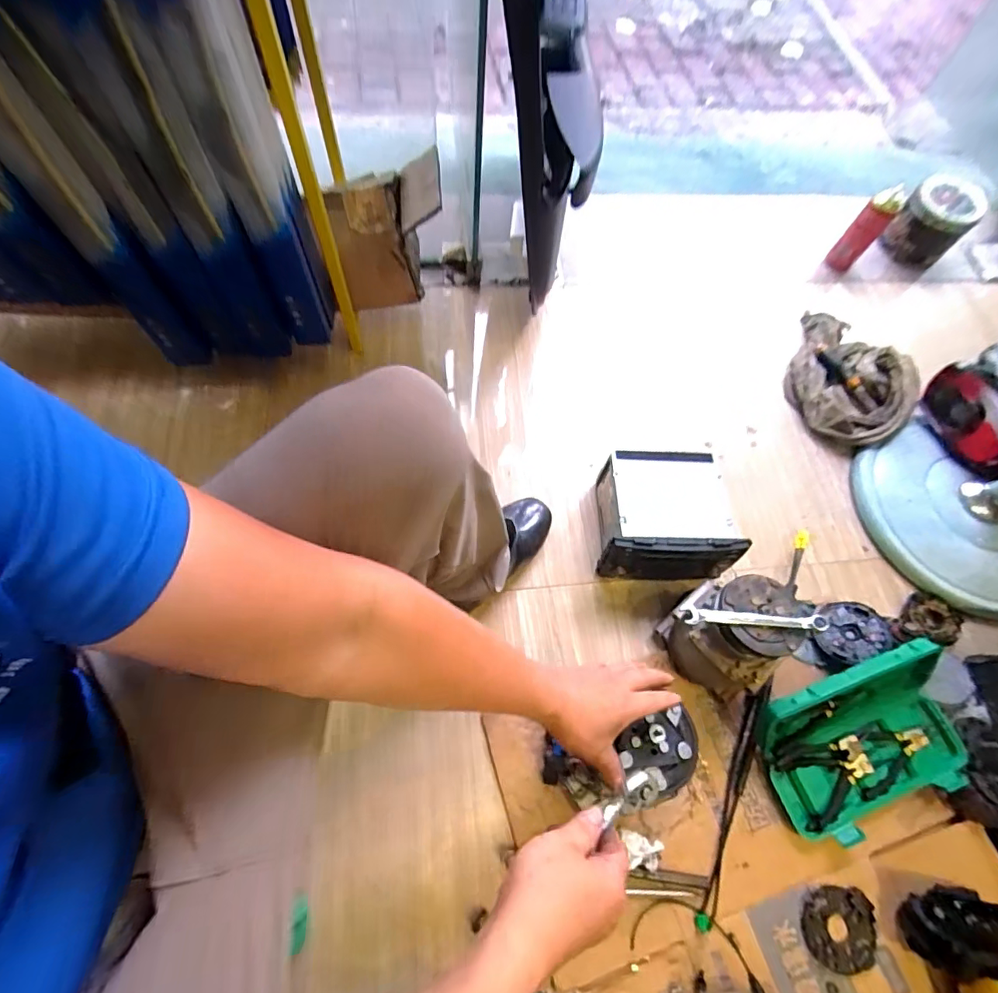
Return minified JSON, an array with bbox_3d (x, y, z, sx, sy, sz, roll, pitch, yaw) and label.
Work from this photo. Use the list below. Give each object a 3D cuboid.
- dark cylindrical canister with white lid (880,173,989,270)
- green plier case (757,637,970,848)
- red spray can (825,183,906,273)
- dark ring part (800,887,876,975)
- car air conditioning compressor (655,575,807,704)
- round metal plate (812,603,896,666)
[{"bbox_3d":[1.073,-0.674,1.233,0.142,0.173,0.145,1,65,-2],"label":"dark cylindrical canister with white lid"},{"bbox_3d":[0.529,0.340,0.696,0.297,0.097,0.194,-19,69,-12],"label":"green plier case"},{"bbox_3d":[0.875,-0.636,1.190,0.066,0.210,0.071,37,69,12],"label":"red spray can"},{"bbox_3d":[0.445,0.564,0.642,0.091,0.010,0.087,1,66,-4],"label":"dark ring part"},{"bbox_3d":[0.324,0.201,0.710,0.144,0.209,0.129,26,67,7],"label":"car air conditioning compressor"},{"bbox_3d":[0.556,0.214,0.783,0.100,0.008,0.091,-12,56,19],"label":"round metal plate"}]

